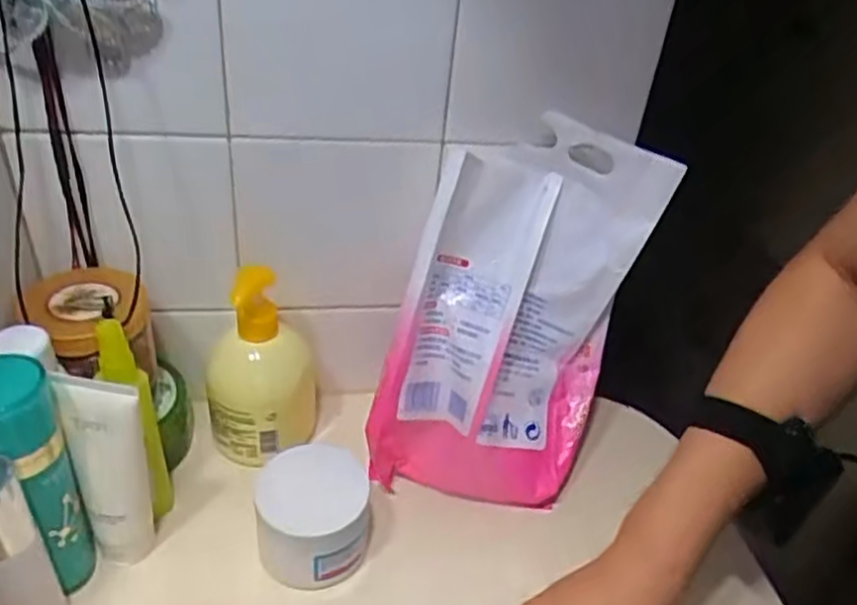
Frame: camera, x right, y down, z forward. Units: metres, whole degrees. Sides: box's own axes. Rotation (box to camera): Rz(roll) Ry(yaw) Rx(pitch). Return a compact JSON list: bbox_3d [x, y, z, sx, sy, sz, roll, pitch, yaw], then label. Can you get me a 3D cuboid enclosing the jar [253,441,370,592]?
[{"bbox_3d":[-0.081,0.150,0.508,0.074,0.079,0.070,5,35,-3],"label":"jar"}]

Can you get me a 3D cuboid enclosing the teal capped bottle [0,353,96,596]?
[{"bbox_3d":[-0.240,0.115,0.438,0.043,0.179,0.045,5,35,-3],"label":"teal capped bottle"}]

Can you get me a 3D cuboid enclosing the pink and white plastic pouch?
[{"bbox_3d":[0.065,0.017,0.540,0.176,0.301,0.053,12,13,-12],"label":"pink and white plastic pouch"}]

